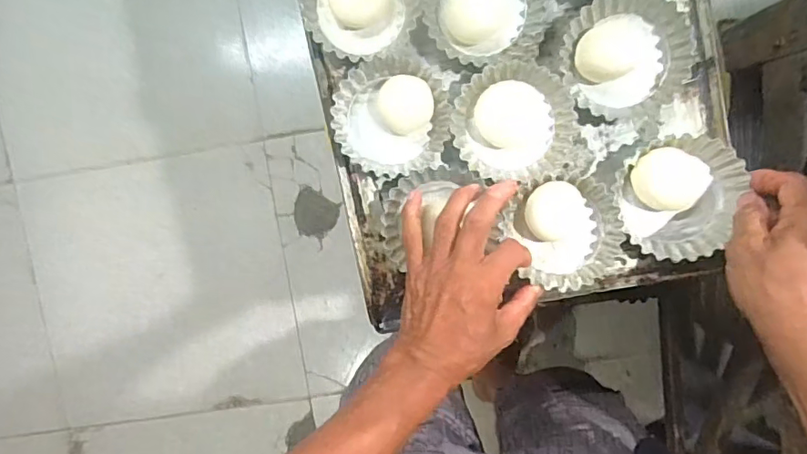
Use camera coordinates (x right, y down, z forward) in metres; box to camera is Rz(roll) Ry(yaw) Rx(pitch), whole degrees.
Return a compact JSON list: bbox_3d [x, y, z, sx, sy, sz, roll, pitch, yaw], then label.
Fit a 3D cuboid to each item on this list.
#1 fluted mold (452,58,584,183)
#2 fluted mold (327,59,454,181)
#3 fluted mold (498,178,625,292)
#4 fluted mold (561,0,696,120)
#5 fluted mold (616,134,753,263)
[{"bbox_3d":[0.100,-0.092,0.457,0.110,0.030,0.098,-6,95,4],"label":"fluted mold"},{"bbox_3d":[-0.010,-0.095,0.464,0.099,0.028,0.098,0,96,3],"label":"fluted mold"},{"bbox_3d":[0.137,0.005,0.456,0.097,0.034,0.090,-5,98,2],"label":"fluted mold"},{"bbox_3d":[0.184,-0.143,0.440,0.094,0.035,0.096,-23,94,5],"label":"fluted mold"},{"bbox_3d":[0.234,-0.025,0.448,0.088,0.038,0.100,4,96,3],"label":"fluted mold"}]

